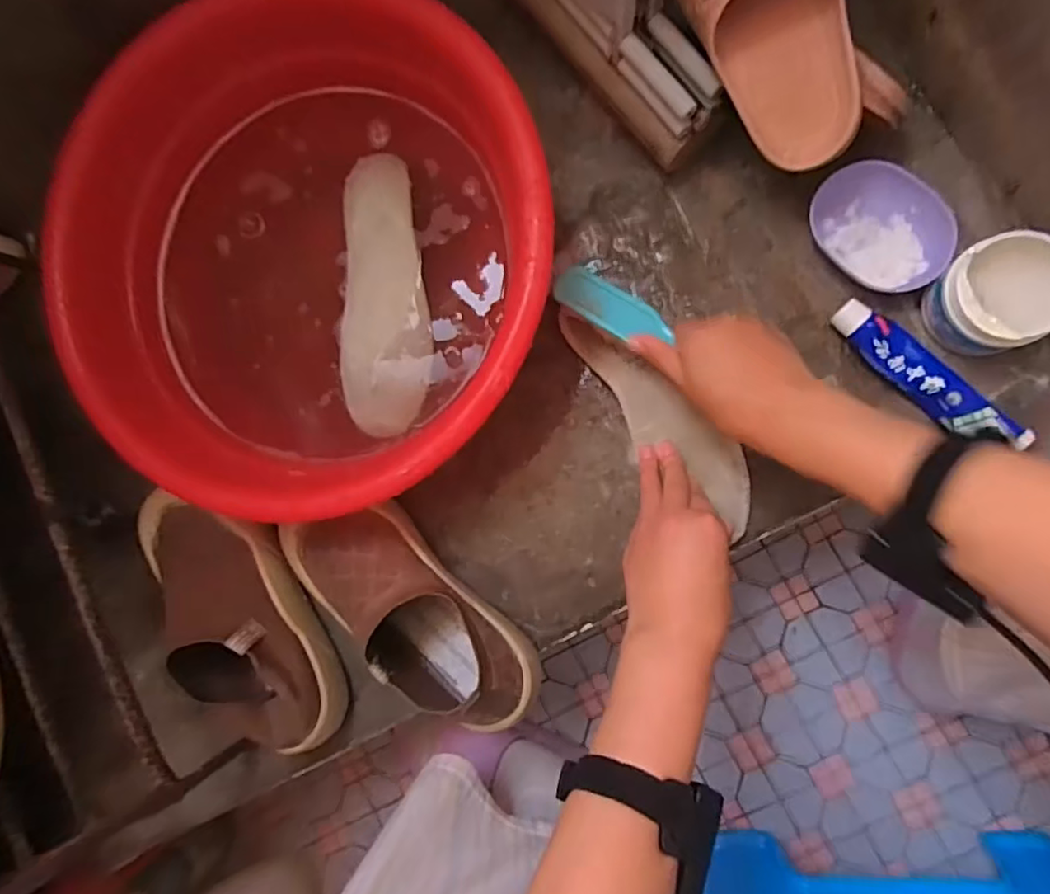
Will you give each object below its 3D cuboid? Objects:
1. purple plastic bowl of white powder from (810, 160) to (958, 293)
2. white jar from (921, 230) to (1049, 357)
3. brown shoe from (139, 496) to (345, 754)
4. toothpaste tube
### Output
[{"bbox_3d":[0.279,-0.173,0.479,0.084,0.029,0.107,-43,82,5],"label":"purple plastic bowl of white powder"},{"bbox_3d":[0.339,-0.108,0.439,0.074,0.051,0.074,0,88,9],"label":"white jar"},{"bbox_3d":[-0.252,0.142,0.519,0.101,0.080,0.255,-37,83,6],"label":"brown shoe"},{"bbox_3d":[0.308,-0.052,0.473,0.162,0.024,0.035,44,95,8],"label":"toothpaste tube"}]

